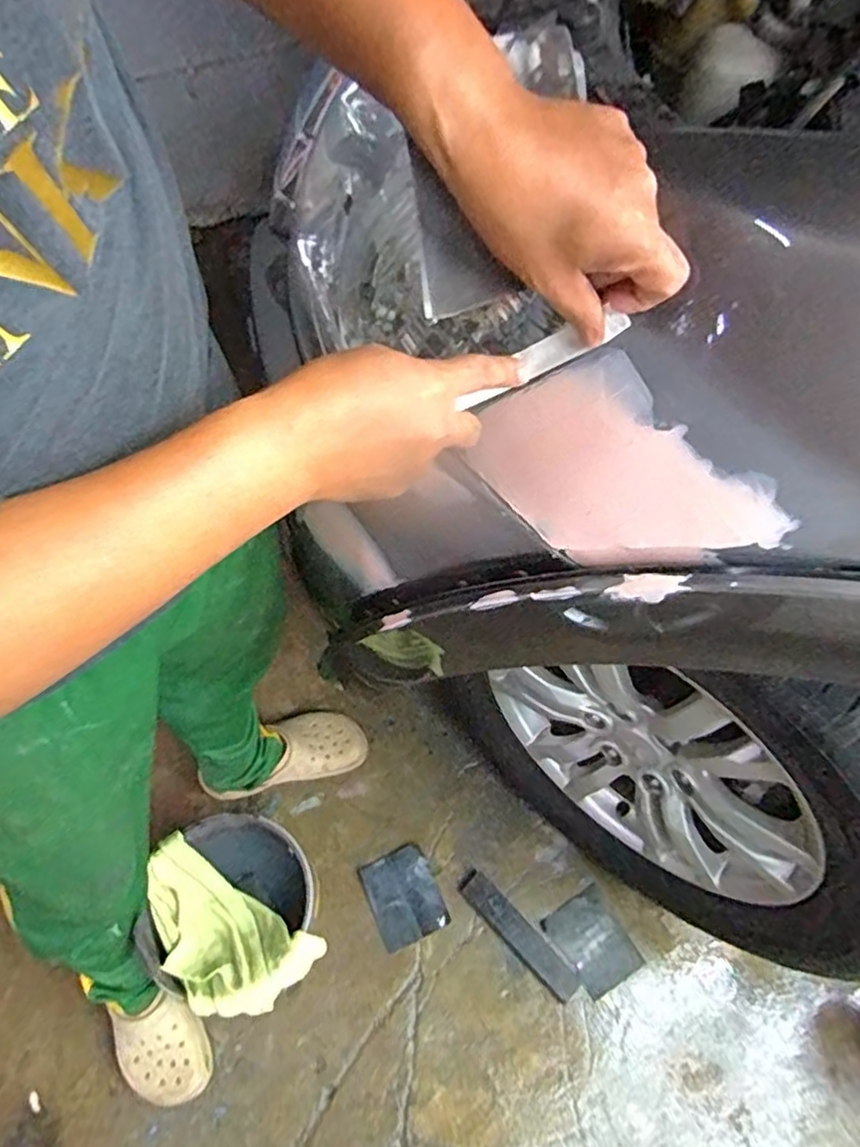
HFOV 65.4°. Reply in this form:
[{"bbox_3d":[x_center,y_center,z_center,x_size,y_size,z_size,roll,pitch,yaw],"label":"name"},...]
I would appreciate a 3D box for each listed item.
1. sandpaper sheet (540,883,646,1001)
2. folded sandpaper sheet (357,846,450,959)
[{"bbox_3d":[0.271,0.618,1.122,0.113,0.007,0.142,-28,70,-16],"label":"sandpaper sheet"},{"bbox_3d":[-0.045,0.544,1.130,0.113,0.010,0.138,-23,64,-13],"label":"folded sandpaper sheet"}]

